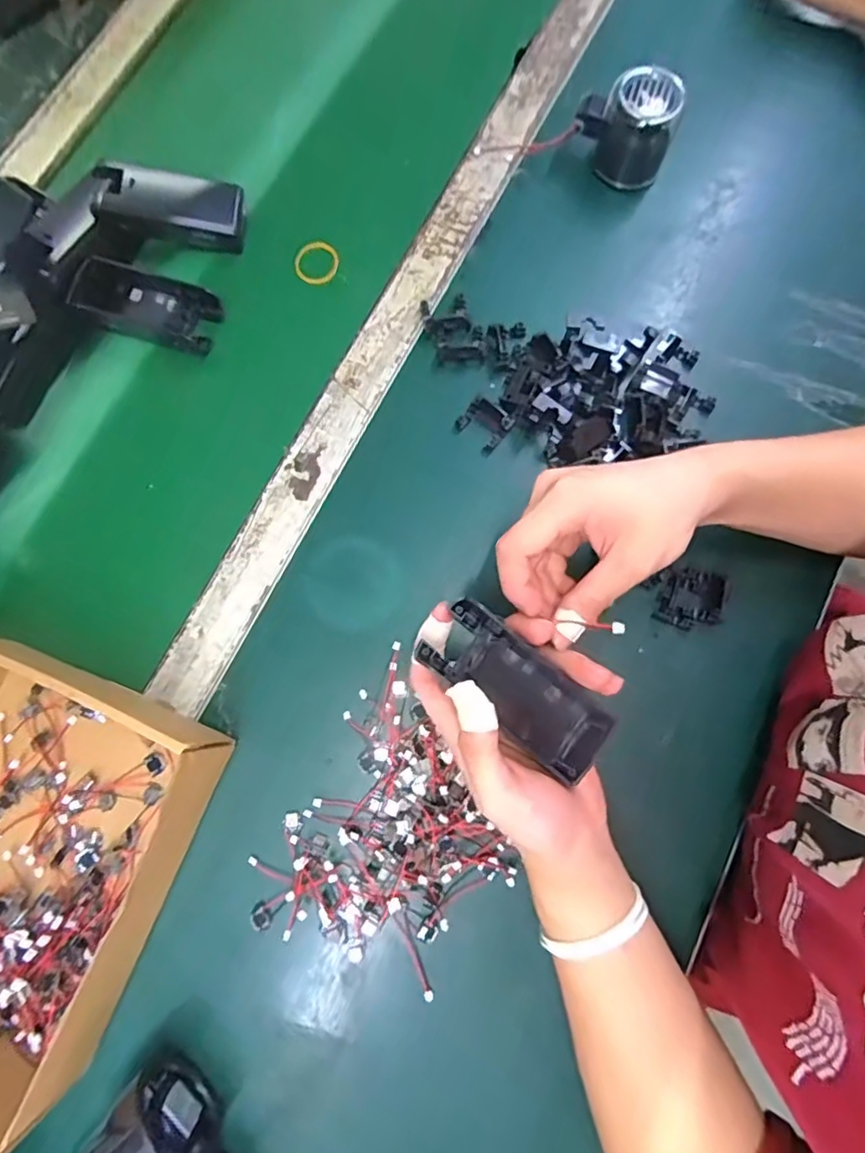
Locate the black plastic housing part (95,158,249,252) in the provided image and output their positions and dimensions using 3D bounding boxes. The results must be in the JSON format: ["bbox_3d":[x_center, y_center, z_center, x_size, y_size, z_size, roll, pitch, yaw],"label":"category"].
[{"bbox_3d":[-0.200,-0.286,0.439,0.106,0.029,0.040,4,78,-16],"label":"black plastic housing part"}]

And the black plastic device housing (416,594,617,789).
[{"bbox_3d":[0.045,0.059,0.311,0.105,0.028,0.046,43,81,-4],"label":"black plastic device housing"}]

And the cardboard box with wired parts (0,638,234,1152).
[{"bbox_3d":[-0.247,0.163,0.335,0.182,0.074,0.210,23,79,4],"label":"cardboard box with wired parts"}]

